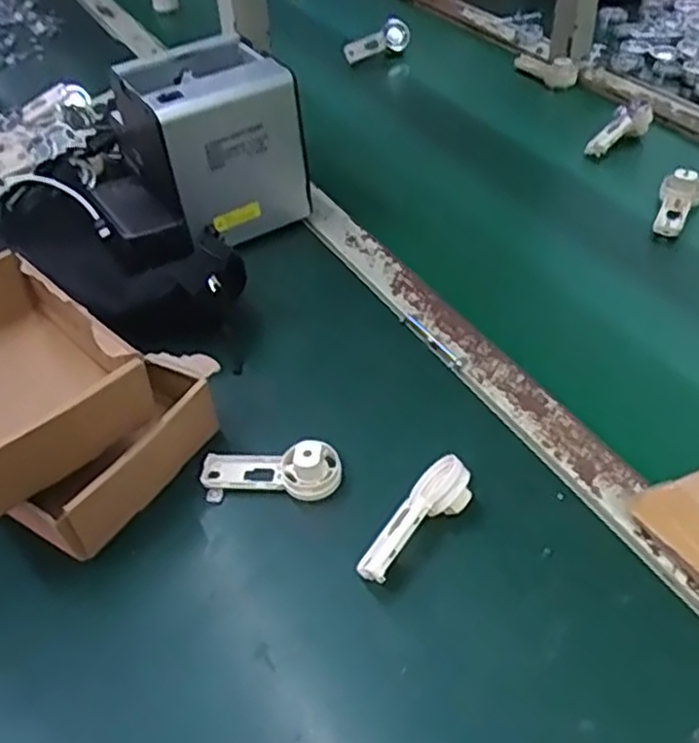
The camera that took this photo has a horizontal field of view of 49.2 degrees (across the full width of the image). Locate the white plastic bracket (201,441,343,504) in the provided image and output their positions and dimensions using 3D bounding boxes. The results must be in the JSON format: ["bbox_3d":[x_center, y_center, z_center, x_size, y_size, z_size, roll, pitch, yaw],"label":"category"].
[{"bbox_3d":[-0.053,0.064,0.507,0.092,0.028,0.032,-1,44,3],"label":"white plastic bracket"}]

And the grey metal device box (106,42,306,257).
[{"bbox_3d":[-0.132,-0.218,0.722,0.126,0.137,0.148,-25,48,-22],"label":"grey metal device box"}]

